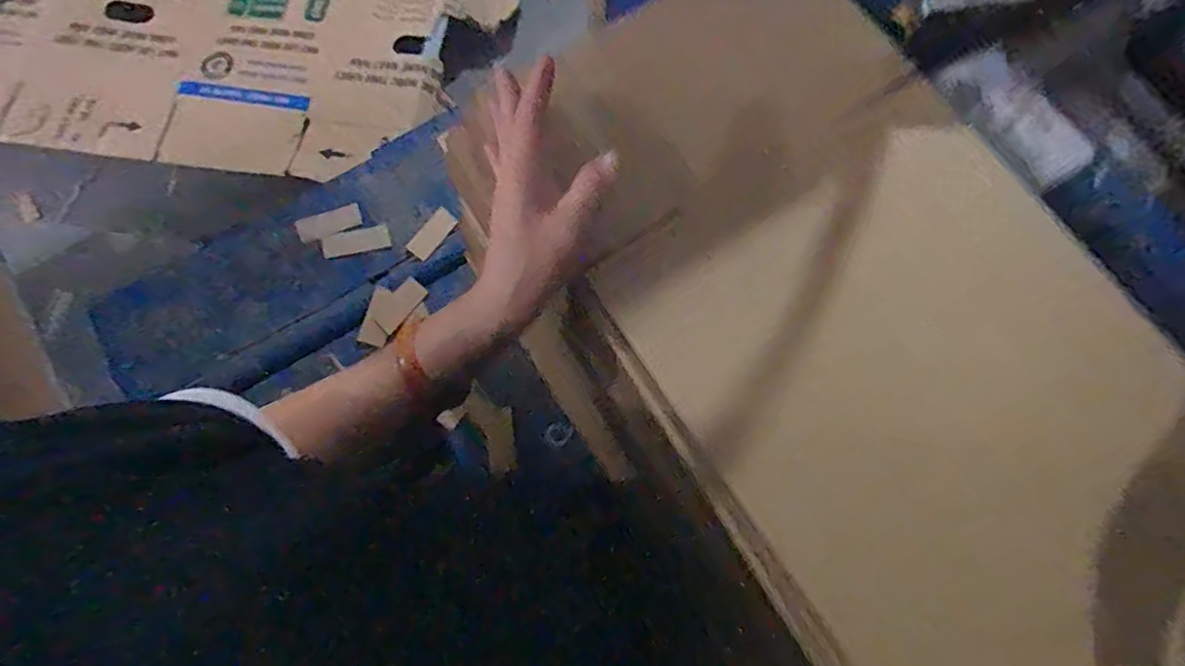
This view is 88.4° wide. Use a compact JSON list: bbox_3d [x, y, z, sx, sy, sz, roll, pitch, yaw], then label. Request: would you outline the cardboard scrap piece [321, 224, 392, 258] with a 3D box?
[{"bbox_3d":[-0.328,-0.126,0.846,0.093,0.005,0.029,-13,97,-4],"label":"cardboard scrap piece"}]

